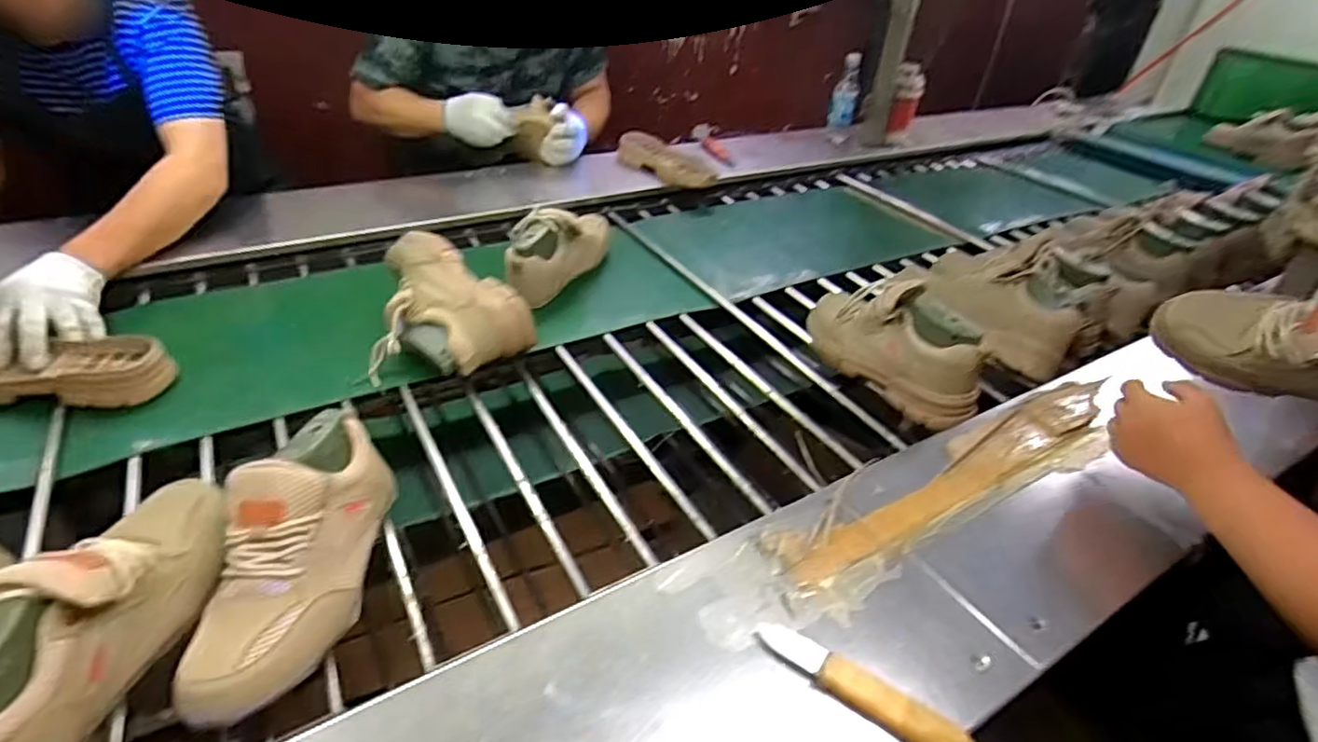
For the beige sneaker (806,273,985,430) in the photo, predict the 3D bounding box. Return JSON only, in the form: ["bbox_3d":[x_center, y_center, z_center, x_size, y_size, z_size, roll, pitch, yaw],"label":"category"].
[{"bbox_3d":[0.301,-0.044,0.851,0.087,0.143,0.248,-12,39,-24],"label":"beige sneaker"}]

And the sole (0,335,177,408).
[{"bbox_3d":[-0.702,0.001,0.744,0.267,0.046,0.087,2,36,-7],"label":"sole"}]

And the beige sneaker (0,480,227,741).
[{"bbox_3d":[-0.415,0.170,0.473,0.082,0.106,0.253,8,36,2],"label":"beige sneaker"}]

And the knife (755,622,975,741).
[{"bbox_3d":[0.148,0.235,0.487,0.163,0.027,0.025,25,40,24],"label":"knife"}]

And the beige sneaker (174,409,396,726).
[{"bbox_3d":[-0.292,0.144,0.535,0.097,0.099,0.254,5,49,-2],"label":"beige sneaker"}]

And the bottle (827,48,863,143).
[{"bbox_3d":[0.465,-0.673,1.640,0.069,0.214,0.055,14,36,11],"label":"bottle"}]

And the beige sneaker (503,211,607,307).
[{"bbox_3d":[-0.156,-0.197,1.025,0.078,0.111,0.253,20,38,18],"label":"beige sneaker"}]

